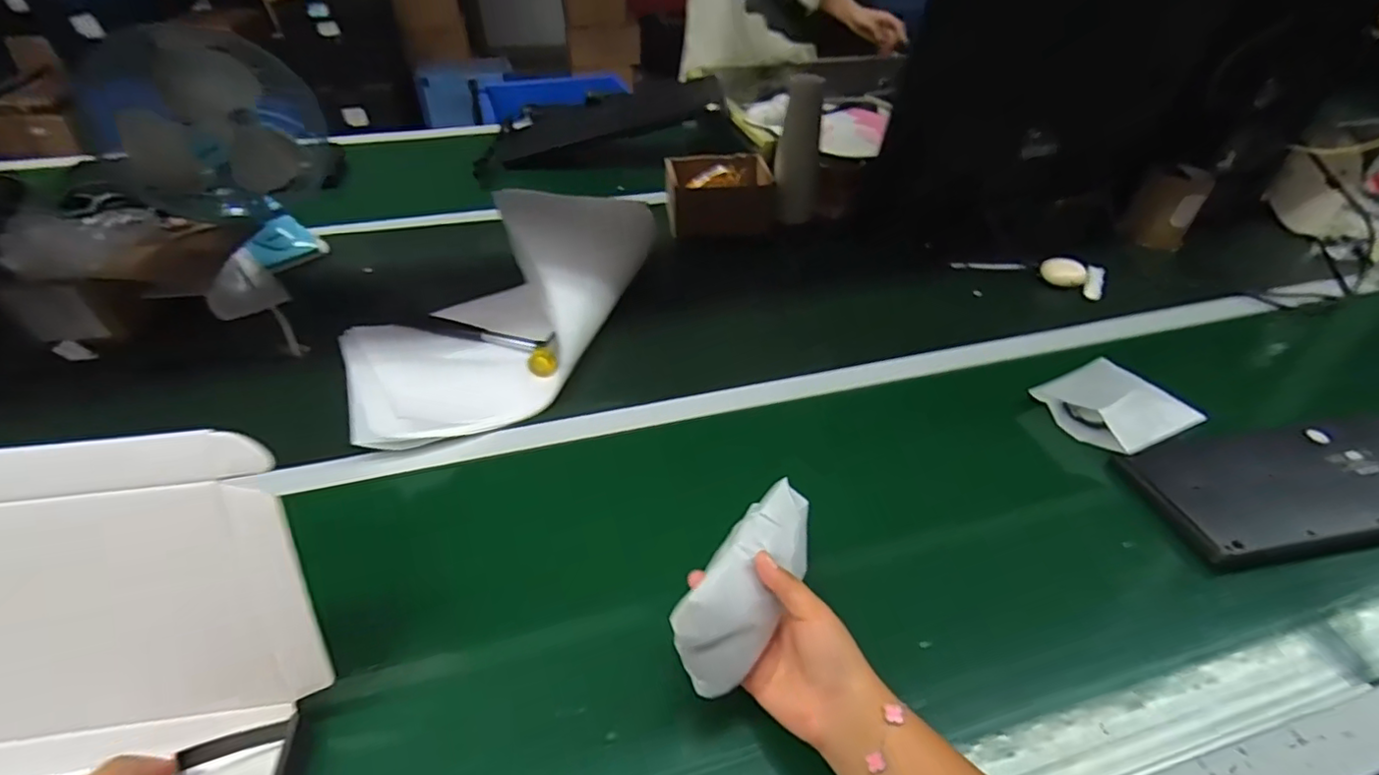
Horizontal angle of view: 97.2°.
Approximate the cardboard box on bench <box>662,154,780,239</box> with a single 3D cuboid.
[{"bbox_3d":[0.045,-0.312,0.979,0.166,0.090,0.095,-7,42,-10],"label":"cardboard box on bench"}]

